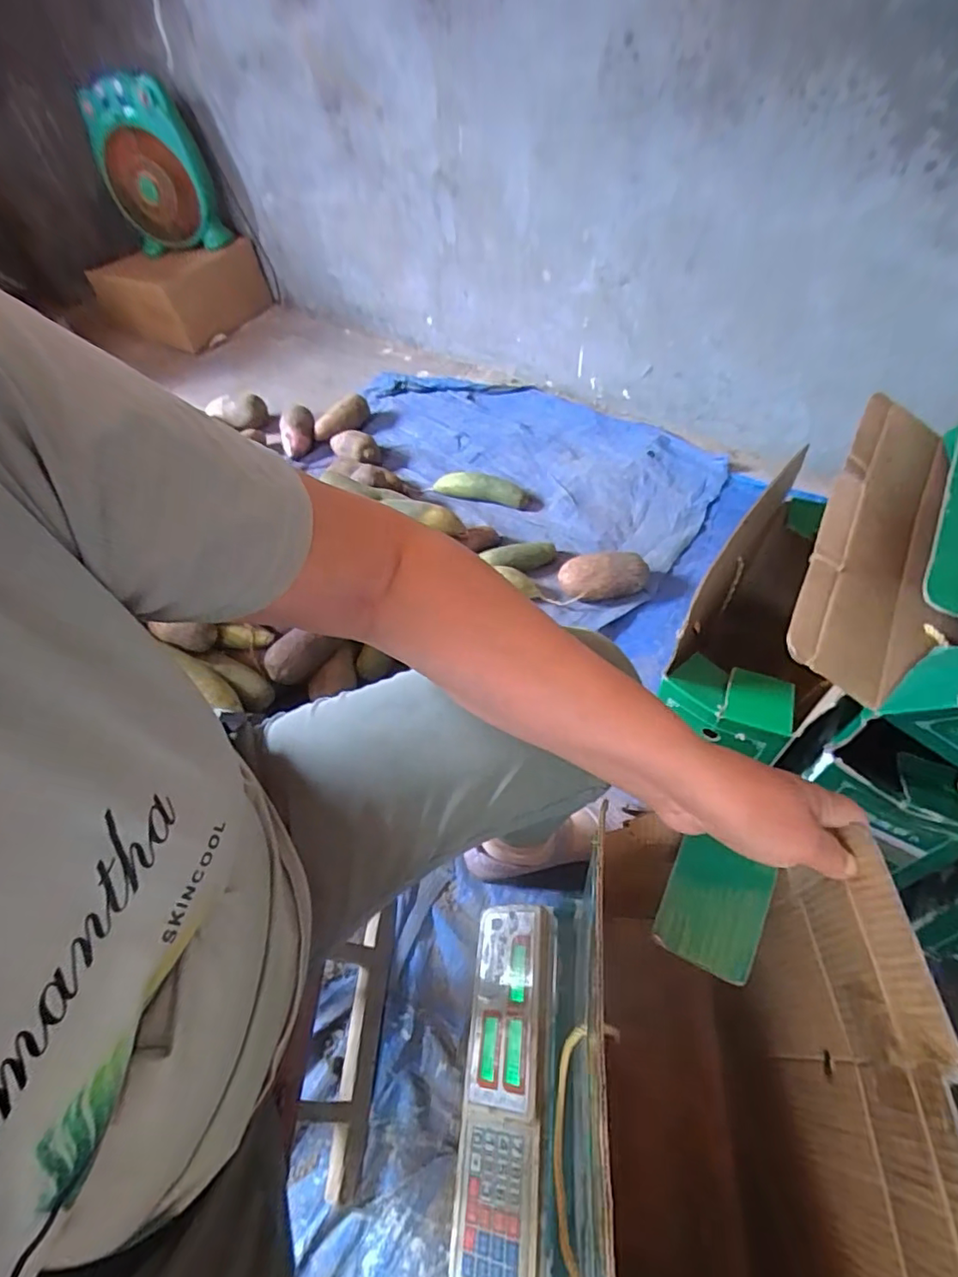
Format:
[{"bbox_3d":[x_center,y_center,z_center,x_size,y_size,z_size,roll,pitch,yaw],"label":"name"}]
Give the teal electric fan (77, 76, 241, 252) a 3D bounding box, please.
[{"bbox_3d":[-0.724,-1.020,1.222,0.262,0.322,0.084,9,63,8],"label":"teal electric fan"}]

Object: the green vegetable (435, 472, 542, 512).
[{"bbox_3d":[0.025,-0.305,1.137,0.210,0.045,0.049,15,56,15],"label":"green vegetable"}]

